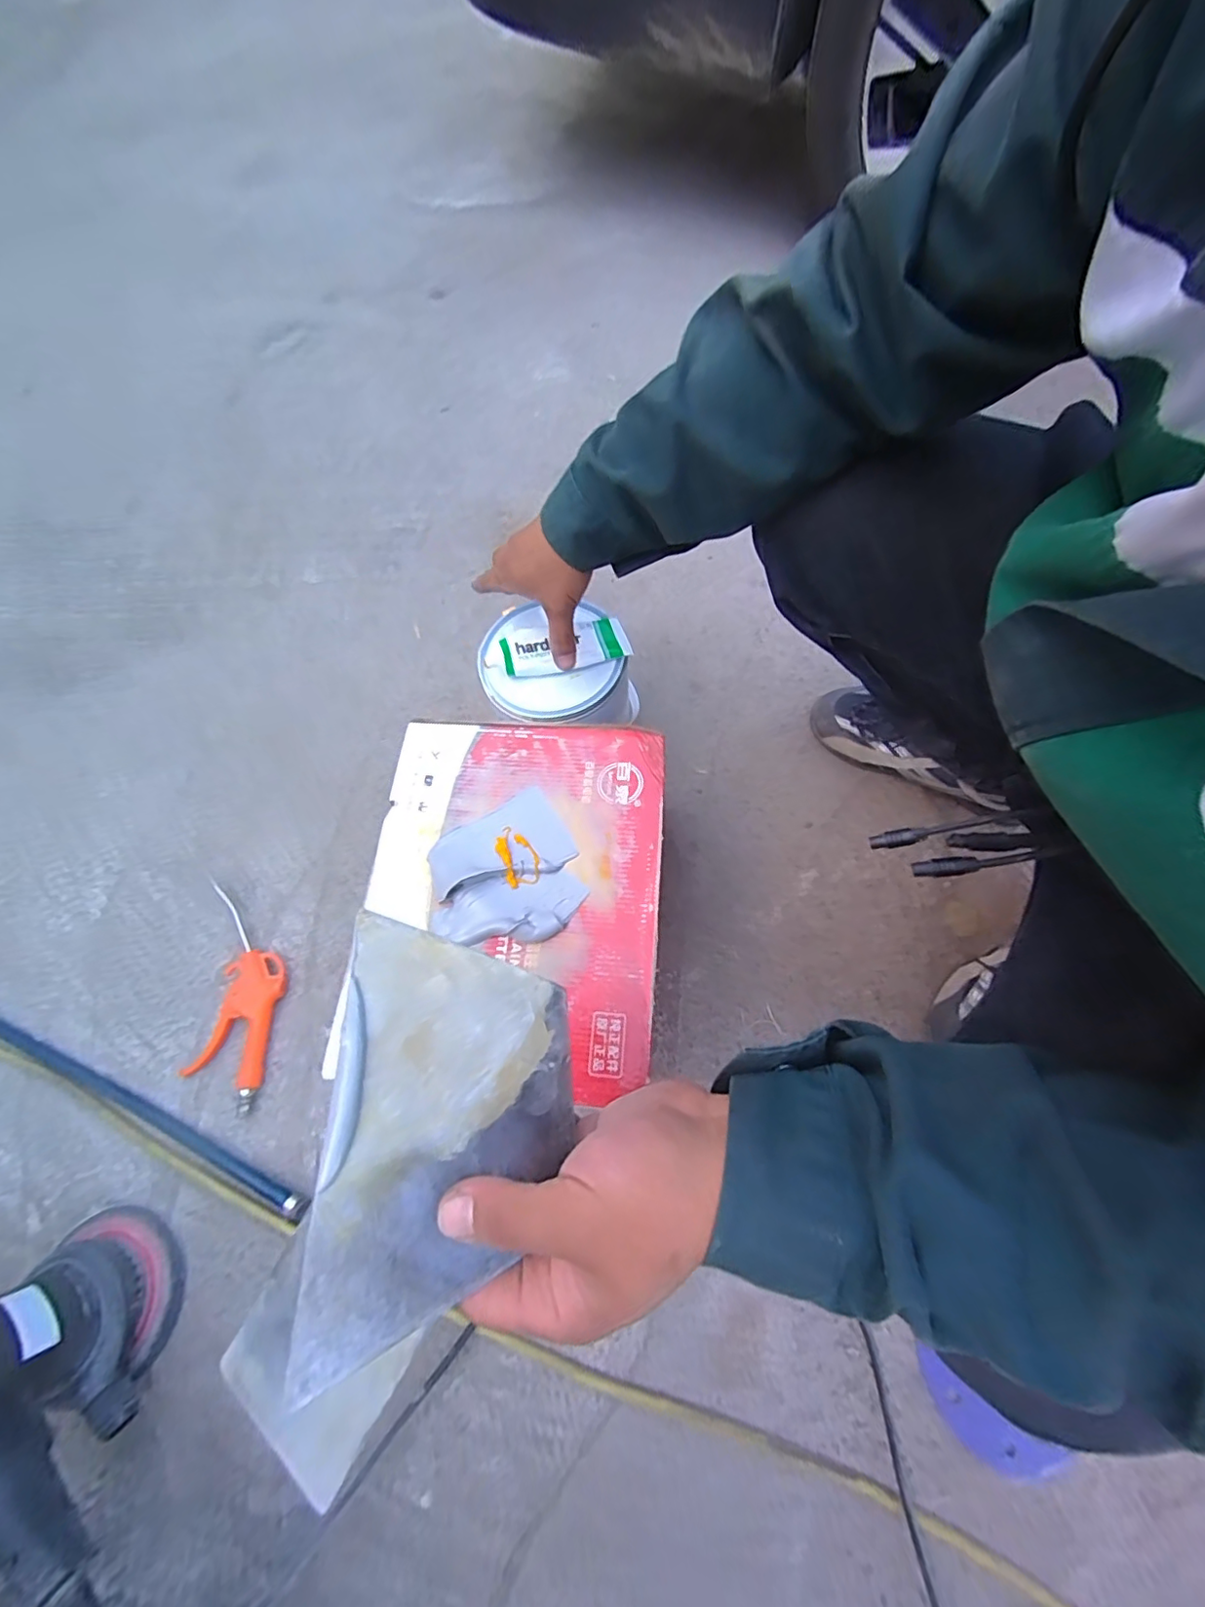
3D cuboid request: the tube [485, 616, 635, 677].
[{"bbox_3d":[-0.043,-0.160,0.573,0.145,0.027,0.050,-13,67,-9],"label":"tube"}]

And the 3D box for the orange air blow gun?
[{"bbox_3d":[-0.403,0.207,0.616,0.101,0.021,0.228,-2,67,2],"label":"orange air blow gun"}]

